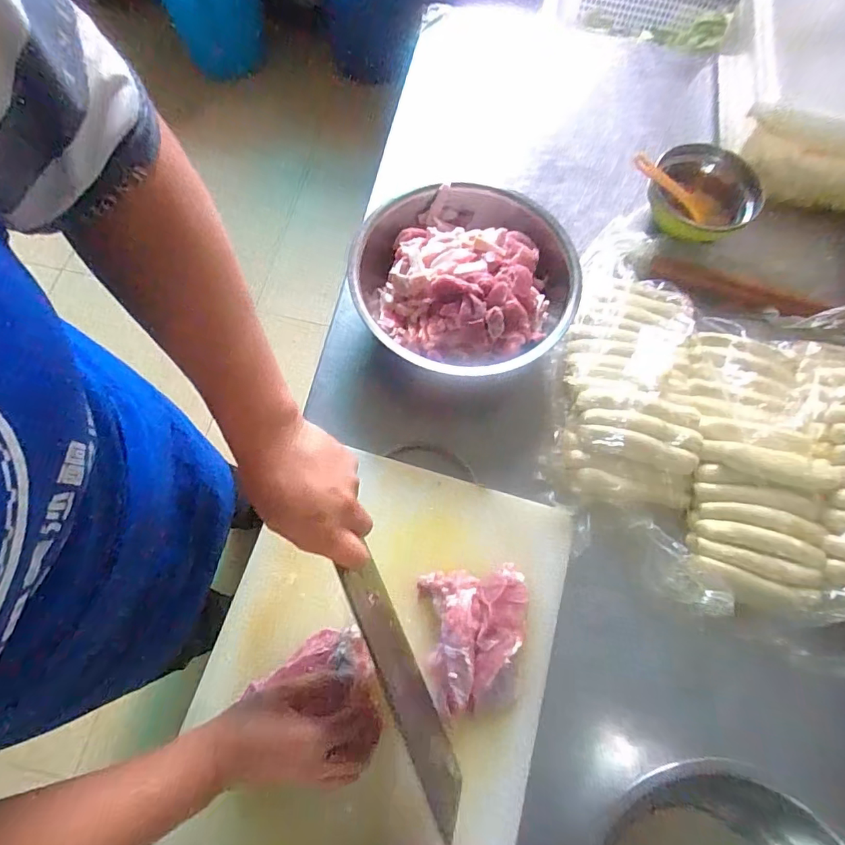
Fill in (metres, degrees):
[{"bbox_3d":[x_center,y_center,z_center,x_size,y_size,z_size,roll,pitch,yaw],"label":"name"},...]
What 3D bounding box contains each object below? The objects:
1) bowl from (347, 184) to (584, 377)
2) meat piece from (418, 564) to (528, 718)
[{"bbox_3d":[0.048,-0.164,0.572,0.245,0.108,0.249,1,71,-2],"label":"bowl"},{"bbox_3d":[0.056,0.202,0.457,0.100,0.039,0.124,-5,71,-4],"label":"meat piece"}]

